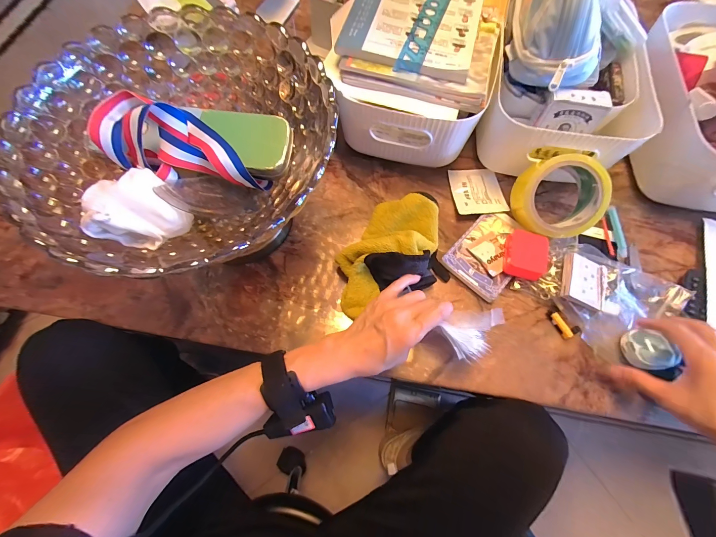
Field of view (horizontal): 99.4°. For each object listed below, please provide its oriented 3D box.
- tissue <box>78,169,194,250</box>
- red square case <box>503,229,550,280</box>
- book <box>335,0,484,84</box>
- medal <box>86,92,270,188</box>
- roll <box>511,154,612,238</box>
[{"bbox_3d":[-0.200,-0.049,0.272,0.062,0.046,0.072,40,75,14],"label":"tissue"},{"bbox_3d":[0.216,-0.018,0.392,0.046,0.019,0.060,15,70,6],"label":"red square case"},{"bbox_3d":[0.083,-0.360,0.411,0.164,0.013,0.241,15,70,6],"label":"book"},{"bbox_3d":[-0.164,-0.117,0.291,0.157,0.054,0.074,19,70,-10],"label":"medal"},{"bbox_3d":[0.259,-0.095,0.397,0.101,0.063,0.098,-21,100,7],"label":"roll"}]

